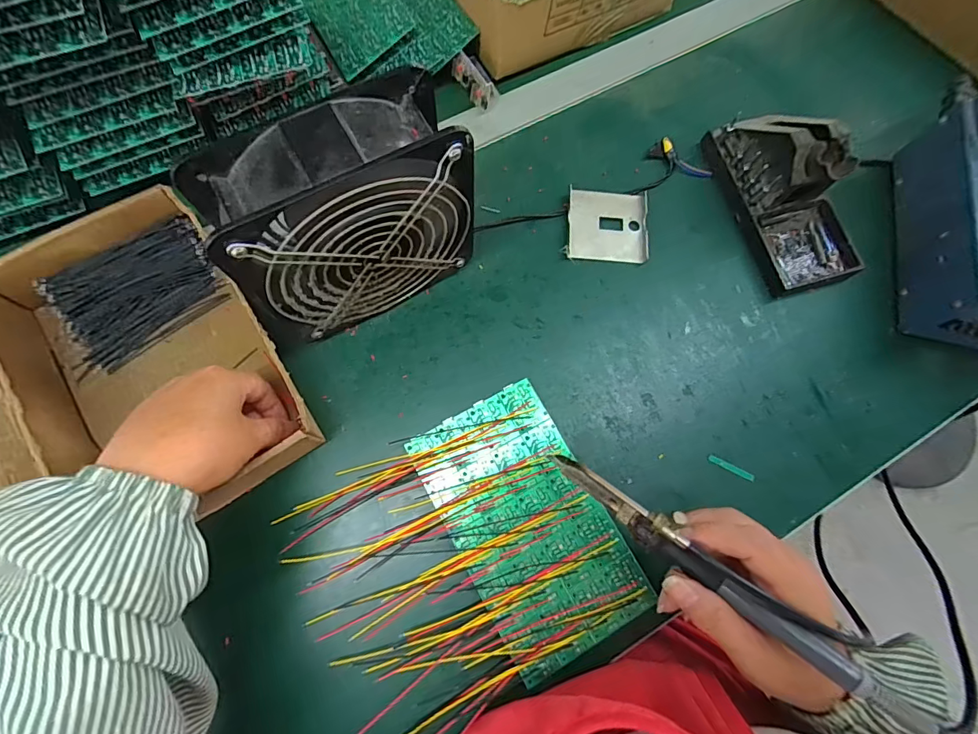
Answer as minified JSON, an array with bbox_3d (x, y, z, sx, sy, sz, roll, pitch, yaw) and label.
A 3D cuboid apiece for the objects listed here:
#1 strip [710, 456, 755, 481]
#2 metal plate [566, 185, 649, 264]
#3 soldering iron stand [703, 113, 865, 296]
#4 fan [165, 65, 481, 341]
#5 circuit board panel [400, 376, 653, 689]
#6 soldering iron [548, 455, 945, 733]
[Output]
[{"bbox_3d":[0.184,0.076,0.344,0.035,0.004,0.006,25,75,6],"label":"strip"},{"bbox_3d":[0.102,-0.123,0.393,0.069,0.013,0.066,3,74,-1],"label":"metal plate"},{"bbox_3d":[0.255,-0.149,0.370,0.078,0.065,0.157,-14,75,-5],"label":"soldering iron stand"},{"bbox_3d":[-0.088,-0.092,0.298,0.153,0.141,0.061,-27,77,-9],"label":"fan"},{"bbox_3d":[0.027,0.107,0.320,0.102,0.015,0.173,-28,77,-9],"label":"circuit board panel"},{"bbox_3d":[0.107,0.102,0.255,0.172,0.024,0.015,33,75,29],"label":"soldering iron"}]

